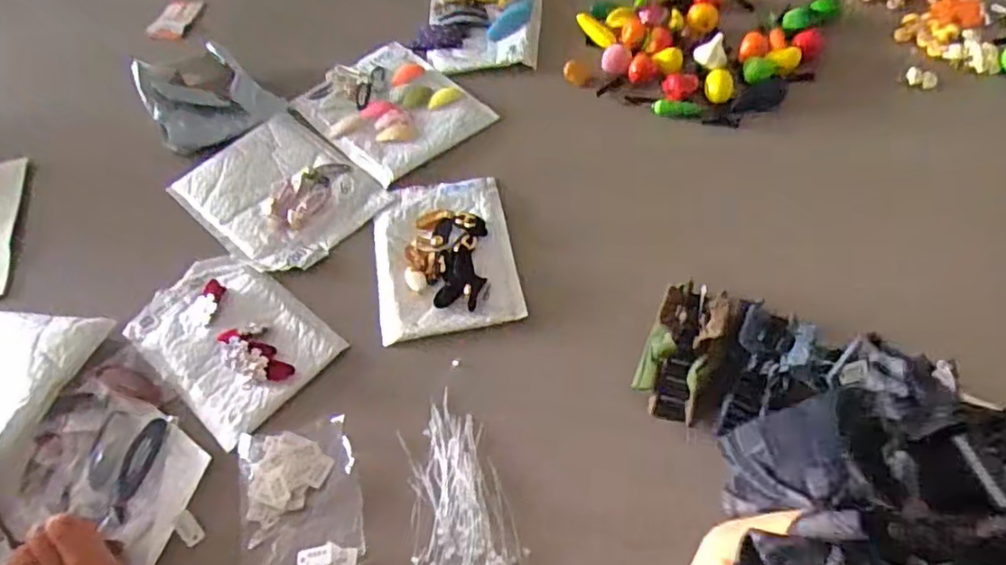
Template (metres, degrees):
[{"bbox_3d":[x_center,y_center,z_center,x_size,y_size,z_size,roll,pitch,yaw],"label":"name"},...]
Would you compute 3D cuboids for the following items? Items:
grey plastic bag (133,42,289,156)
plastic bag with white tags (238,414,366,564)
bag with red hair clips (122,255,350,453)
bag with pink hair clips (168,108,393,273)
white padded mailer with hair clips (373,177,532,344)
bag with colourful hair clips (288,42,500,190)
[{"bbox_3d":[-0.339,-0.219,0.738,0.124,0.032,0.161,-33,59,-17],"label":"grey plastic bag"},{"bbox_3d":[-0.148,0.159,0.477,0.083,0.010,0.118,-14,55,-5],"label":"plastic bag with white tags"},{"bbox_3d":[-0.240,0.041,0.563,0.179,0.017,0.120,34,64,25],"label":"bag with red hair clips"},{"bbox_3d":[-0.229,-0.092,0.667,0.191,0.010,0.150,38,66,26],"label":"bag with pink hair clips"},{"bbox_3d":[-0.055,-0.029,0.604,0.124,0.009,0.173,-10,55,-3],"label":"white padded mailer with hair clips"},{"bbox_3d":[-0.128,-0.201,0.726,0.154,0.015,0.196,-36,60,-19],"label":"bag with colourful hair clips"}]

